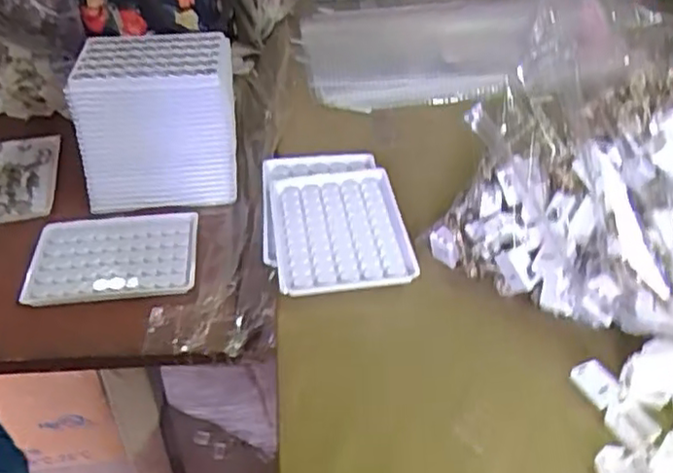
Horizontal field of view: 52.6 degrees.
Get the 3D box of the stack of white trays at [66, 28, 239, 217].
[{"bbox_3d":[-0.153,-0.101,0.597,0.132,0.116,0.095,-5,38,-2],"label":"stack of white trays"}]

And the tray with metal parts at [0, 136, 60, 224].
[{"bbox_3d":[-0.309,-0.051,0.629,0.092,0.019,0.120,-8,41,-9],"label":"tray with metal parts"}]

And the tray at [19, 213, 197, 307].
[{"bbox_3d":[-0.179,0.016,0.549,0.128,0.019,0.086,-4,41,-4],"label":"tray"}]

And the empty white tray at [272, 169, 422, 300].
[{"bbox_3d":[0.002,-0.004,0.507,0.096,0.021,0.126,-5,41,-6],"label":"empty white tray"}]

